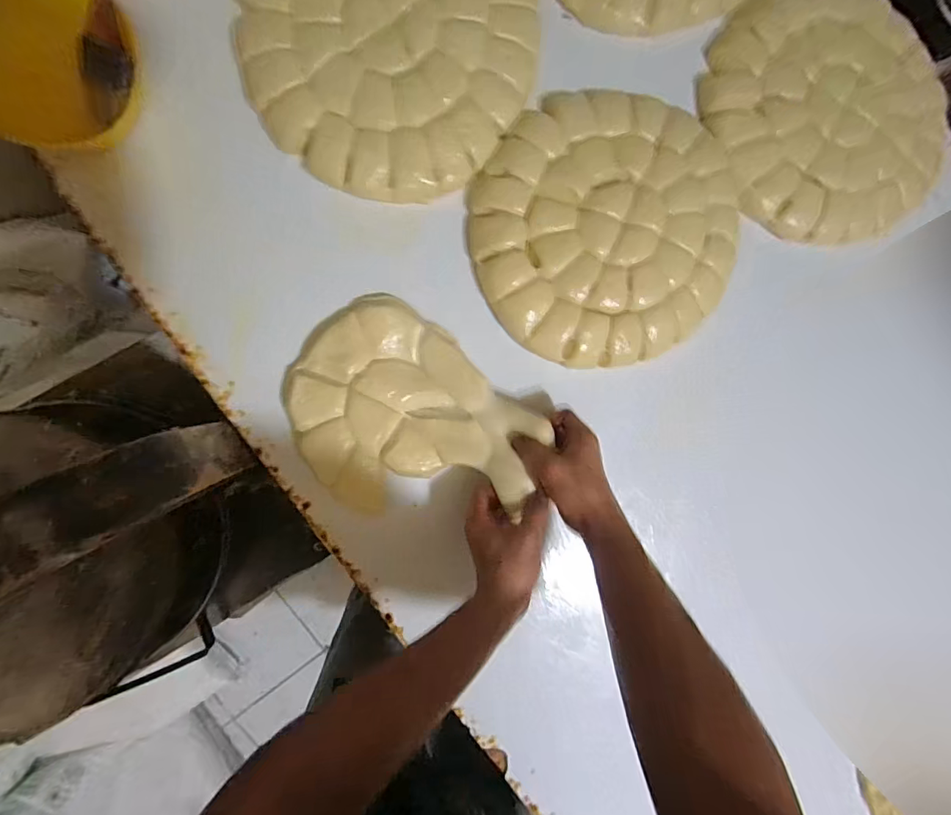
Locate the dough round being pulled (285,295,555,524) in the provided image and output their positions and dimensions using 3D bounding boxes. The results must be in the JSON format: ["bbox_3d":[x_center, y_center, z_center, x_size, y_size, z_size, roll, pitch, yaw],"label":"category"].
[{"bbox_3d":[-0.075,0.019,0.502,0.278,0.056,0.206,43,87,-8],"label":"dough round being pulled"}]

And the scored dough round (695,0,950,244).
[{"bbox_3d":[0.437,-0.363,0.559,0.307,0.047,0.336,-36,94,-4],"label":"scored dough round"}]

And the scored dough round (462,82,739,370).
[{"bbox_3d":[0.159,-0.210,0.527,0.319,0.023,0.300,0,93,-8],"label":"scored dough round"}]

